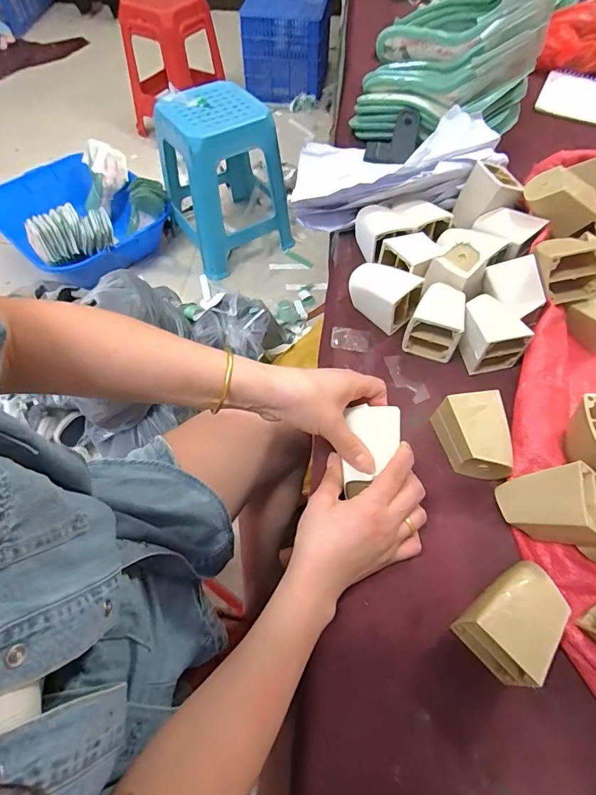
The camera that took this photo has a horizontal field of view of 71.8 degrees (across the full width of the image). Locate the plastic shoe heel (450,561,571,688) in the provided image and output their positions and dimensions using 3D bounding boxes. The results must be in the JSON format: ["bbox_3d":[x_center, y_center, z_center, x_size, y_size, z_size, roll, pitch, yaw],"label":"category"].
[{"bbox_3d":[0.172,0.173,0.327,0.081,0.052,0.057,-37,66,-20],"label":"plastic shoe heel"}]

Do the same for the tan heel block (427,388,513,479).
[{"bbox_3d":[0.176,0.039,0.406,0.056,0.054,0.079,-10,59,-6],"label":"tan heel block"}]

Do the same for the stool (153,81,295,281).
[{"bbox_3d":[-0.252,-0.748,1.430,0.354,0.458,0.307,-31,64,-17],"label":"stool"}]

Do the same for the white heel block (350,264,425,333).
[{"bbox_3d":[0.103,-0.129,0.509,0.085,0.050,0.055,39,66,21],"label":"white heel block"}]

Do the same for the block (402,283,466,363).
[{"bbox_3d":[0.165,-0.093,0.489,0.060,0.055,0.077,21,61,12],"label":"block"}]

